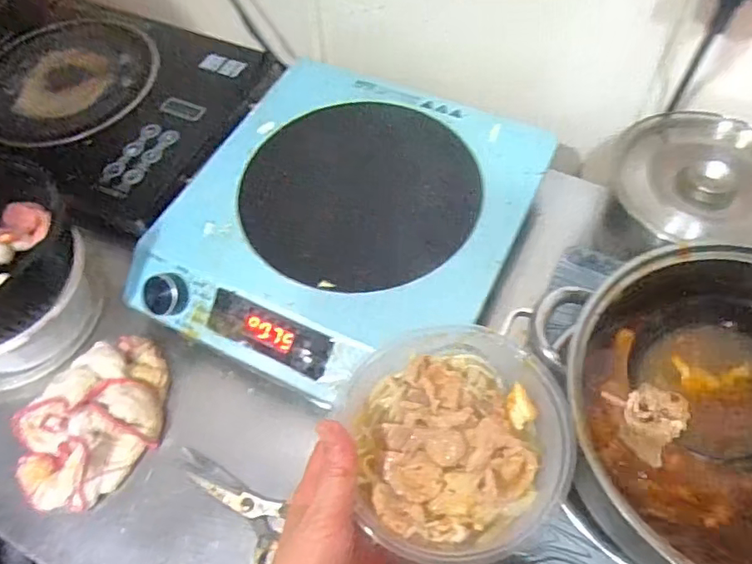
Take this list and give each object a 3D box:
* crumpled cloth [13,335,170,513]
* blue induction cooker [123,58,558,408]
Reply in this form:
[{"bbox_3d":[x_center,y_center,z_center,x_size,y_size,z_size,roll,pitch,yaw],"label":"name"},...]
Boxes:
[{"bbox_3d":[-0.256,0.125,0.516,0.109,0.041,0.155,38,67,24],"label":"crumpled cloth"},{"bbox_3d":[-0.024,-0.064,0.590,0.321,0.062,0.353,22,61,16],"label":"blue induction cooker"}]

